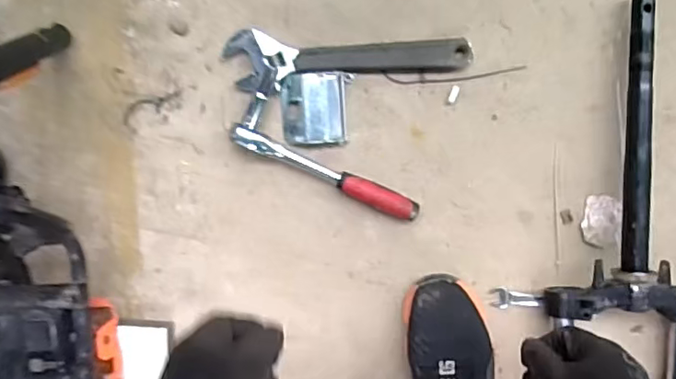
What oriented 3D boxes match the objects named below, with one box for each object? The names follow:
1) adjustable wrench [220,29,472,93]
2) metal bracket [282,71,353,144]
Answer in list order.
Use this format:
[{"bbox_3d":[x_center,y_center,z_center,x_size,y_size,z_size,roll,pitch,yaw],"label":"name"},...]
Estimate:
[{"bbox_3d":[0.011,-0.150,0.668,0.287,0.023,0.067,4,97,5],"label":"adjustable wrench"},{"bbox_3d":[-0.027,-0.098,0.676,0.080,0.023,0.086,1,97,6],"label":"metal bracket"}]

